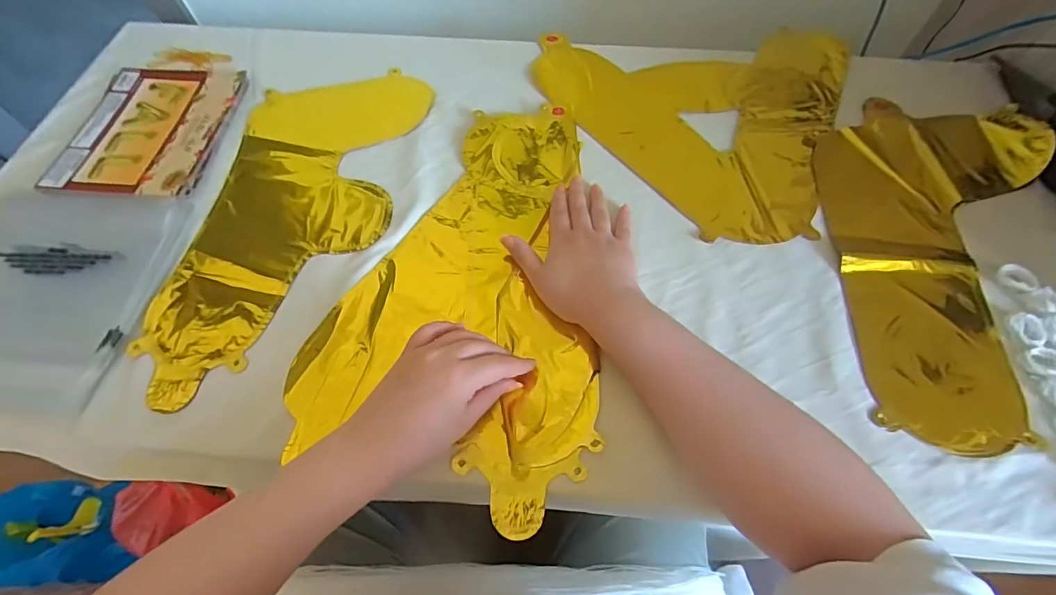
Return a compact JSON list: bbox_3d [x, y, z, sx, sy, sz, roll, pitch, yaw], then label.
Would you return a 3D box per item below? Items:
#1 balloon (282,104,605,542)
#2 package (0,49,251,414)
[{"bbox_3d":[-0.032,-0.029,0.452,0.255,0.013,0.415,16,63,9],"label":"balloon"},{"bbox_3d":[-0.451,-0.116,0.496,0.201,0.012,0.465,4,61,3],"label":"package"}]

